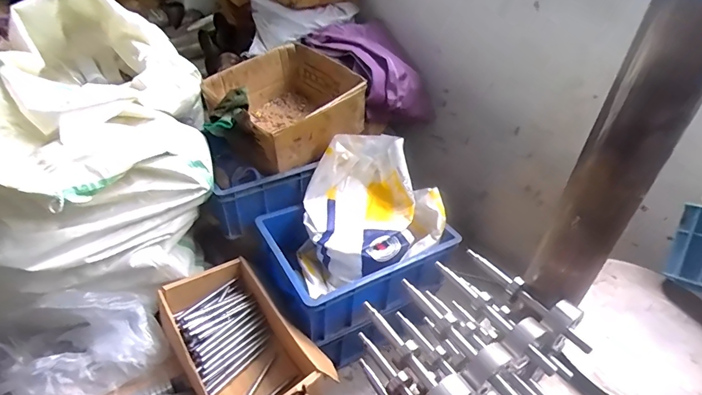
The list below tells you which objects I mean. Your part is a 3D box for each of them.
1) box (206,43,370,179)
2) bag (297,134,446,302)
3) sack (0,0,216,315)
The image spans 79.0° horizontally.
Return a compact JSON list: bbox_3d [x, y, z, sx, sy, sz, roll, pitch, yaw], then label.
[{"bbox_3d":[-0.149,-0.234,1.071,0.321,0.161,0.292,-26,47,-34],"label":"box"},{"bbox_3d":[0.038,0.038,1.028,0.327,0.256,0.282,-7,39,-15],"label":"bag"},{"bbox_3d":[-0.594,-0.091,0.895,0.556,0.440,0.537,-7,39,-15],"label":"sack"}]

